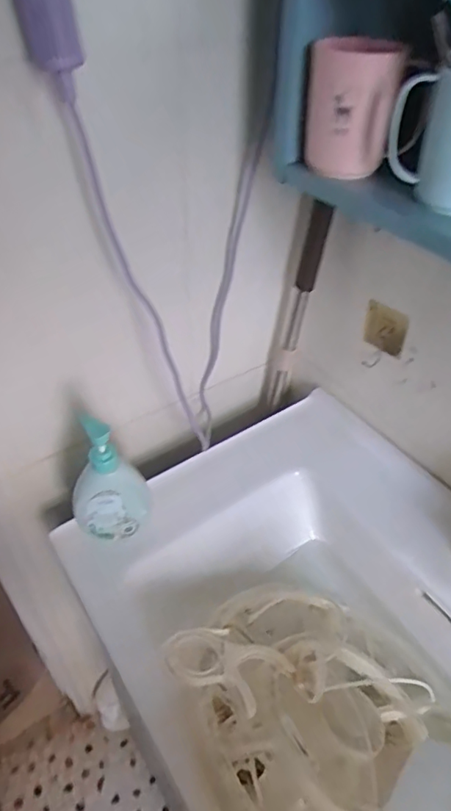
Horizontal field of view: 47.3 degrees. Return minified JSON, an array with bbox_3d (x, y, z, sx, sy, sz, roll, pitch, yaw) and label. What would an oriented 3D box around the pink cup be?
[{"bbox_3d":[0.111,-0.263,0.461,0.080,0.101,0.071,6,43,6],"label":"pink cup"}]

